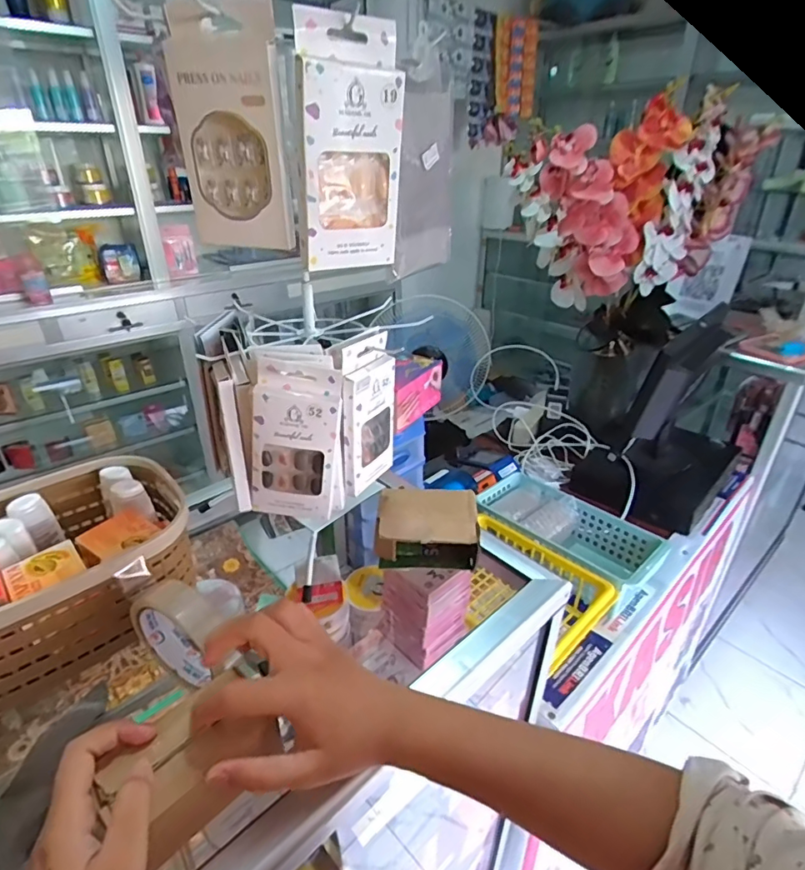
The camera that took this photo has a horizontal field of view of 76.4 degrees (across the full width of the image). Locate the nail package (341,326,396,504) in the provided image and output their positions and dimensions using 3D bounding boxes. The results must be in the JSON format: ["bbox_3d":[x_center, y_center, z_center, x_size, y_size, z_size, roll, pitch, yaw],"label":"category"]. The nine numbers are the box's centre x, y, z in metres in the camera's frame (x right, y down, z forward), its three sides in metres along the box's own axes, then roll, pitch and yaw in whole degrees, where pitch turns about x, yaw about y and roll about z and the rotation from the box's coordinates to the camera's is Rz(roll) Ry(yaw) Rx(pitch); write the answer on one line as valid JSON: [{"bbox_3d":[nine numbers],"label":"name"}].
[{"bbox_3d":[-0.030,-0.019,0.473,0.024,0.133,0.071,14,32,24],"label":"nail package"}]

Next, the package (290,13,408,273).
[{"bbox_3d":[-0.033,-0.184,0.333,0.068,0.141,0.014,-14,34,-28],"label":"package"}]

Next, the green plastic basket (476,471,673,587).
[{"bbox_3d":[0.265,0.172,0.854,0.135,0.084,0.283,-25,38,-38],"label":"green plastic basket"}]

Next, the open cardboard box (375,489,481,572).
[{"bbox_3d":[0.025,0.099,0.529,0.100,0.058,0.072,0,29,-1],"label":"open cardboard box"}]

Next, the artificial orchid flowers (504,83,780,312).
[{"bbox_3d":[0.467,-0.478,1.072,0.448,0.343,0.291,-6,29,-11],"label":"artificial orchid flowers"}]

